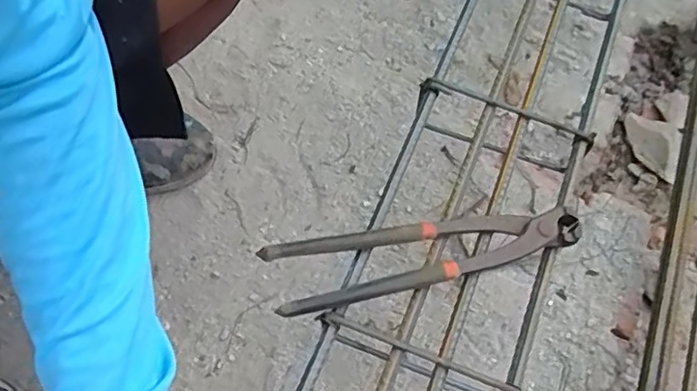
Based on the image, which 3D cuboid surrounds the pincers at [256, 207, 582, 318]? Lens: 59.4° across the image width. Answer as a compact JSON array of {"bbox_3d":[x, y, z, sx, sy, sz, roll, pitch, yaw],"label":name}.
[{"bbox_3d":[0.055,0.038,0.434,0.221,0.018,0.052,-11,67,-11],"label":"pincers"}]

